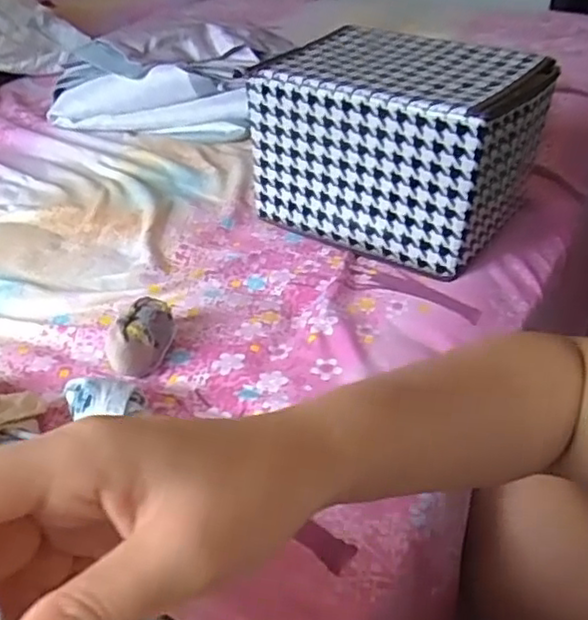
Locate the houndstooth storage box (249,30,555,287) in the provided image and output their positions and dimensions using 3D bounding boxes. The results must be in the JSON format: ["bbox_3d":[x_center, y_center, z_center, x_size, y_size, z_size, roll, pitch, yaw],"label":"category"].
[{"bbox_3d":[0.111,-0.186,0.727,0.270,0.158,0.216,22,46,28],"label":"houndstooth storage box"}]

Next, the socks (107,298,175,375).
[{"bbox_3d":[-0.128,0.025,0.569,0.035,0.048,0.070,9,41,14],"label":"socks"}]

